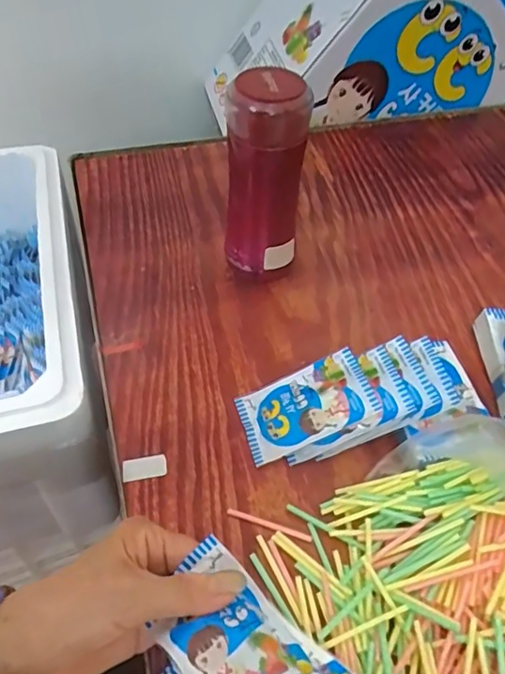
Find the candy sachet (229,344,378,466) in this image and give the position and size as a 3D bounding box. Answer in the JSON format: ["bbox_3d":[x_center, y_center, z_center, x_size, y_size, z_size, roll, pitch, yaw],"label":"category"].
[{"bbox_3d":[0.041,0.054,0.423,0.104,0.007,0.064,-25,49,6],"label":"candy sachet"}]

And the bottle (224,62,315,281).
[{"bbox_3d":[0.011,-0.129,0.479,0.058,0.191,0.055,-31,58,-25],"label":"bottle"}]

